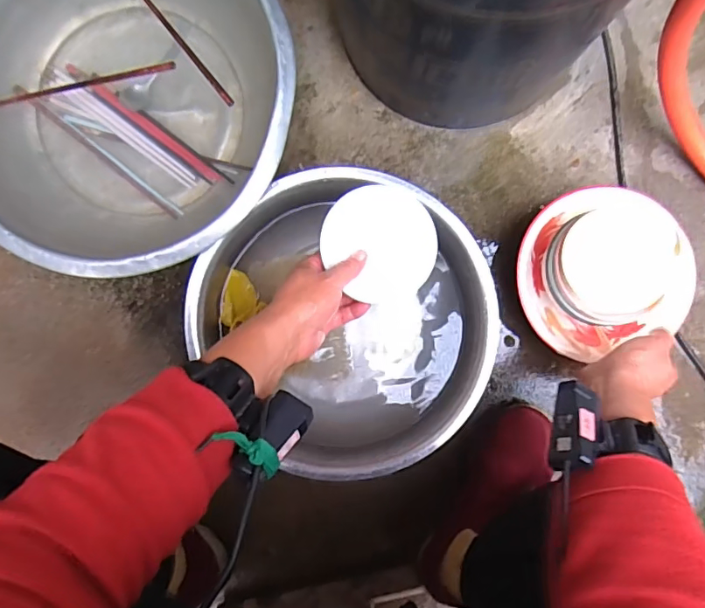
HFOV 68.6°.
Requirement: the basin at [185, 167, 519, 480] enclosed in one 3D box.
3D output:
[{"bbox_3d":[0.006,0.017,0.617,0.307,0.113,0.325,0,88,1],"label":"basin"}]

